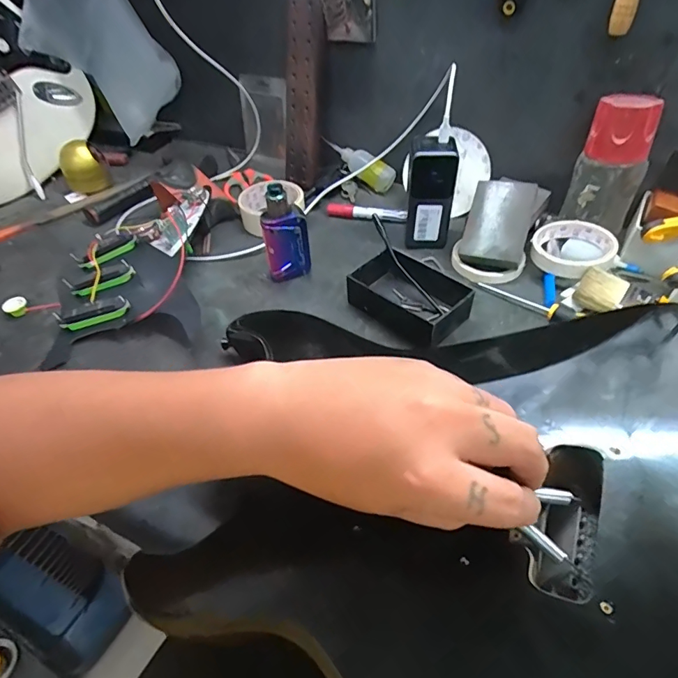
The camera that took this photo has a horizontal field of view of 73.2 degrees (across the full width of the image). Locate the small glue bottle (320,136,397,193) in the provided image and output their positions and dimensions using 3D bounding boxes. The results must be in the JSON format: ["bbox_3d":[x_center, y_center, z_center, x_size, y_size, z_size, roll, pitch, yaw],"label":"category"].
[{"bbox_3d":[0.030,-0.273,0.709,0.116,0.043,0.041,40,60,16],"label":"small glue bottle"}]

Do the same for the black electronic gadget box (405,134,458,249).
[{"bbox_3d":[0.115,-0.178,0.568,0.054,0.126,0.041,7,48,11],"label":"black electronic gadget box"}]

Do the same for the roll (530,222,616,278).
[{"bbox_3d":[0.277,-0.104,0.548,0.088,0.031,0.091,-2,47,2],"label":"roll"}]

